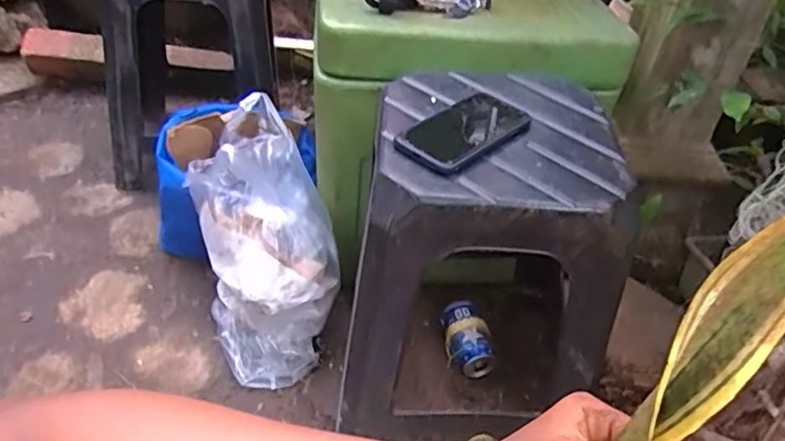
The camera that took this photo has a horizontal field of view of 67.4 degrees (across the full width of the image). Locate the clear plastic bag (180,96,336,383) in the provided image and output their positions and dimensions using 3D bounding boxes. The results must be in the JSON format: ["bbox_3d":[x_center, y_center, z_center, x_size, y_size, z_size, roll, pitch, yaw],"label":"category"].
[{"bbox_3d":[-0.196,0.021,0.907,0.197,0.423,0.116,-7,-2,-15],"label":"clear plastic bag"}]

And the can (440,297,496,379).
[{"bbox_3d":[0.116,0.191,0.940,0.067,0.059,0.124,-3,40,-10],"label":"can"}]

